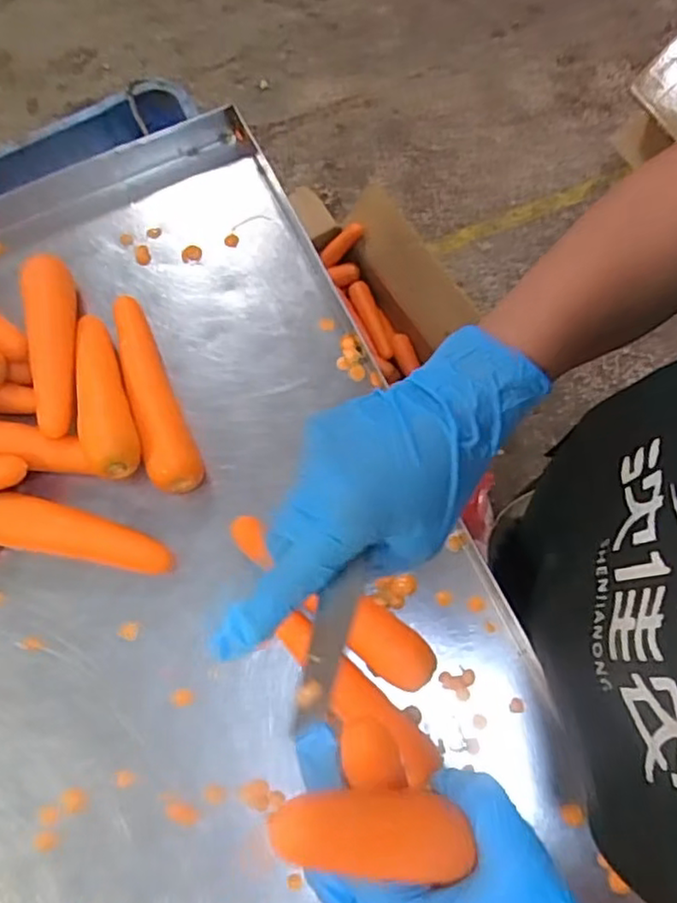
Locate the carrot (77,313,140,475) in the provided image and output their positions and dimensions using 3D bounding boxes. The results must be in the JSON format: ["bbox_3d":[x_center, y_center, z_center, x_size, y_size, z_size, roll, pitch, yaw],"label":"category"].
[{"bbox_3d":[-0.196,-0.052,0.553,0.042,0.042,0.163,-18,58,-4],"label":"carrot"}]

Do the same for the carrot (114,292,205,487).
[{"bbox_3d":[-0.158,-0.052,0.560,0.040,0.043,0.189,-20,73,-4],"label":"carrot"}]

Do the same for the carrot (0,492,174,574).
[{"bbox_3d":[-0.214,0.071,0.535,0.157,0.028,0.041,13,73,6],"label":"carrot"}]

